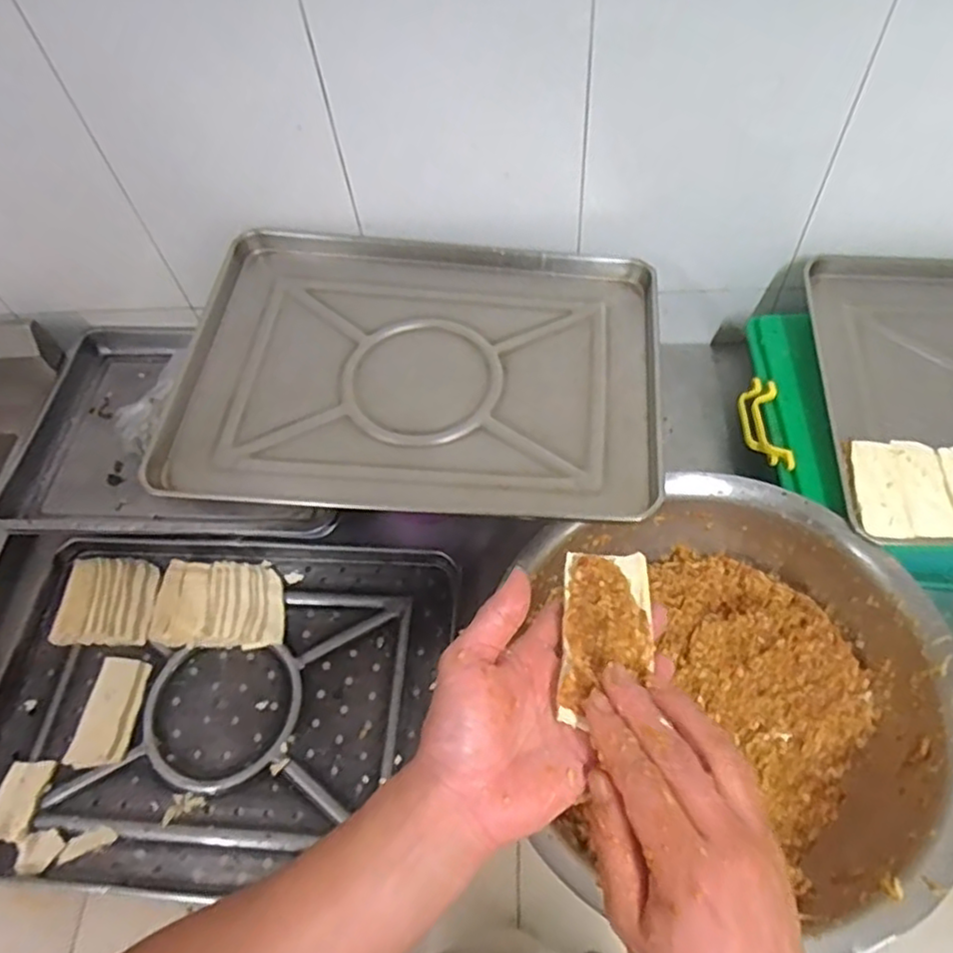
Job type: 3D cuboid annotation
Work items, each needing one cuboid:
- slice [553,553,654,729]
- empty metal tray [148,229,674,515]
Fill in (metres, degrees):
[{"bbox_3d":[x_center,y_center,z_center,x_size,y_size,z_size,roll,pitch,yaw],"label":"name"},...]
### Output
[{"bbox_3d":[0.083,0.097,0.423,0.056,0.019,0.112,5,58,8],"label":"slice"},{"bbox_3d":[-0.076,-0.136,0.831,0.582,0.054,0.422,5,58,8],"label":"empty metal tray"}]

